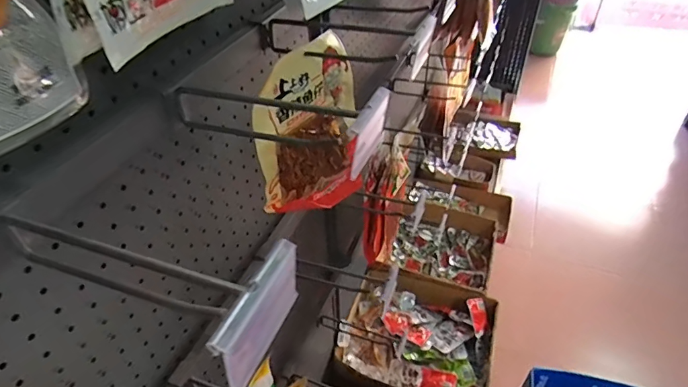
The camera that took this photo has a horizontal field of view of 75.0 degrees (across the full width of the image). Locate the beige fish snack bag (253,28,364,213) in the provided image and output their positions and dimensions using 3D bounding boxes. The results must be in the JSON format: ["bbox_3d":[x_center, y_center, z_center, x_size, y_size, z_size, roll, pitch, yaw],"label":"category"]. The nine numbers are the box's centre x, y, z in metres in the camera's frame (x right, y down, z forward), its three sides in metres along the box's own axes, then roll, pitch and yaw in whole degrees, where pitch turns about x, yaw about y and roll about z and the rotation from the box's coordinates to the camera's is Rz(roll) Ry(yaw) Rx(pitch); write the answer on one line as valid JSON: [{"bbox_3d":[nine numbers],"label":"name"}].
[{"bbox_3d":[-0.040,-0.071,0.584,0.035,0.238,0.170,27,46,29],"label":"beige fish snack bag"}]

